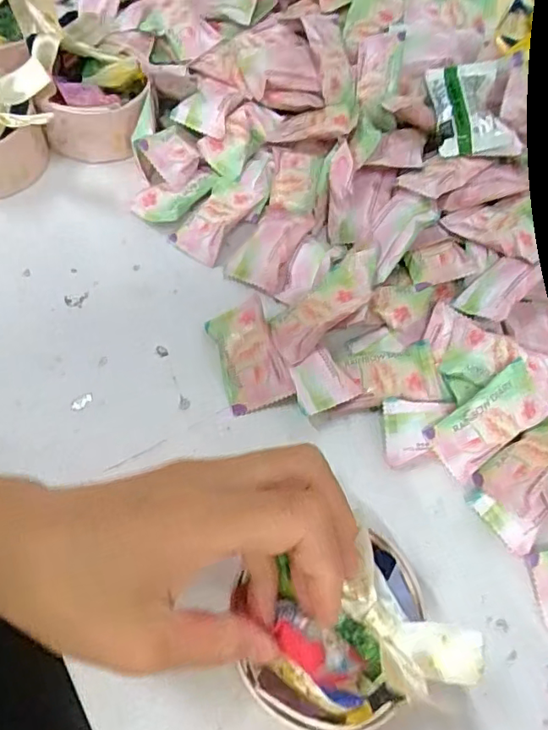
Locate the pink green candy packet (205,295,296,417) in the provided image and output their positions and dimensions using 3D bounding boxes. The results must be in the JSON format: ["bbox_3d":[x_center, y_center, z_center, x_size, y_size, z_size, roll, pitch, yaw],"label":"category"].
[{"bbox_3d":[-0.015,-0.007,0.317,0.035,0.018,0.063,-14,64,-14],"label":"pink green candy packet"}]

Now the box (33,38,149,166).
[{"bbox_3d":[-0.120,-0.178,0.375,0.064,0.052,0.050,9,61,-1],"label":"box"}]

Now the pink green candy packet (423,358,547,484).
[{"bbox_3d":[0.116,0.031,0.294,0.063,0.011,0.036,-38,99,5],"label":"pink green candy packet"}]

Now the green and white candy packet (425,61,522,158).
[{"bbox_3d":[0.130,-0.167,0.354,0.050,0.018,0.069,3,61,-5],"label":"green and white candy packet"}]

